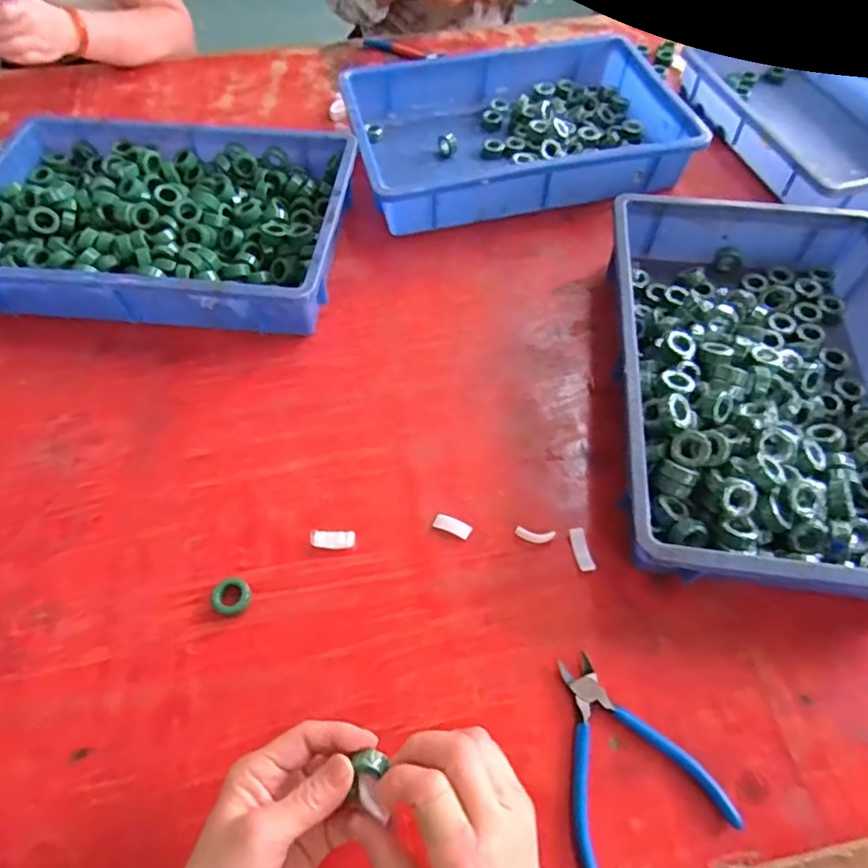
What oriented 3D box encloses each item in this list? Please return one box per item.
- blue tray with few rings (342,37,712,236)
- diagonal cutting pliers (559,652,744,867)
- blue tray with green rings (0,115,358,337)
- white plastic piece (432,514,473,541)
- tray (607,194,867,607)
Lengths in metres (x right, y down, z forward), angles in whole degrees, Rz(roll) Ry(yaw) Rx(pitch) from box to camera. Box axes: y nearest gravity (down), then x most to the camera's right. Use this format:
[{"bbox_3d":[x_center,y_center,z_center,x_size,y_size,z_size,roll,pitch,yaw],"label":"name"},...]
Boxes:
[{"bbox_3d":[0.110,-0.420,0.794,0.435,0.073,0.290,-11,59,-6],"label":"blue tray with few rings"},{"bbox_3d":[0.135,0.241,0.427,0.114,0.014,0.137,-20,60,-12],"label":"diagonal cutting pliers"},{"bbox_3d":[-0.325,-0.261,0.698,0.436,0.076,0.298,4,58,3],"label":"blue tray with green rings"},{"bbox_3d":[0.018,0.084,0.523,0.035,0.004,0.016,20,60,12],"label":"white plastic piece"},{"bbox_3d":[0.324,-0.059,0.568,0.286,0.082,0.444,6,58,4],"label":"tray"}]

